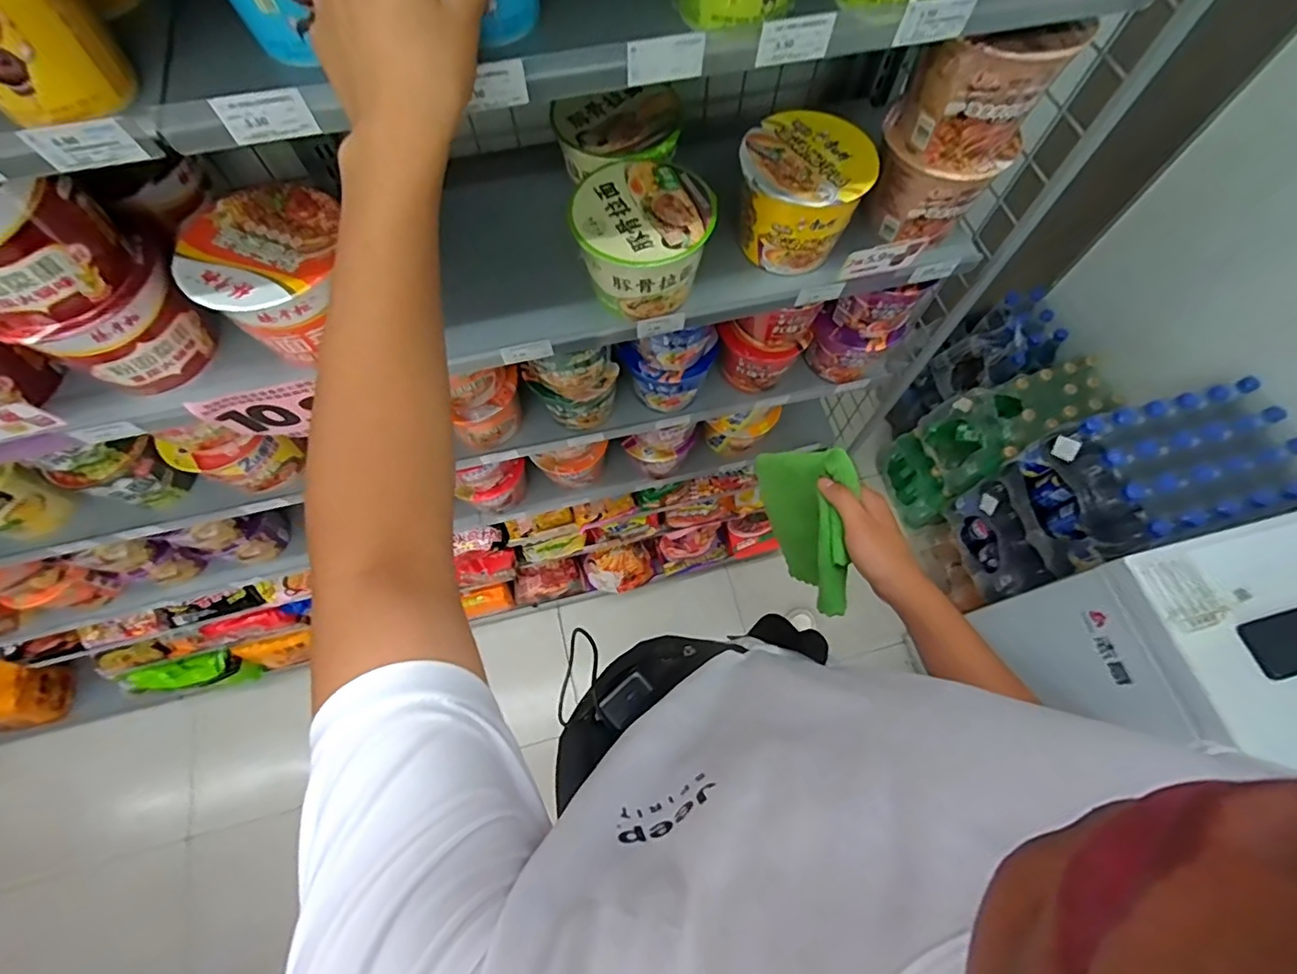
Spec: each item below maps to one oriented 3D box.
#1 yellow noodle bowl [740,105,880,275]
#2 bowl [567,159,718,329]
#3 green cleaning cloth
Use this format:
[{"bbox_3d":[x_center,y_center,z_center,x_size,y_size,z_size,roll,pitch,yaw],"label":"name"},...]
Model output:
[{"bbox_3d":[0.161,-0.313,0.602,0.126,0.097,0.127,0,67,-1],"label":"yellow noodle bowl"},{"bbox_3d":[-0.006,-0.251,0.578,0.133,0.086,0.135,-5,67,-3],"label":"bowl"},{"bbox_3d":[0.175,0.044,0.595,0.057,0.161,0.174,-17,68,-8],"label":"green cleaning cloth"}]

